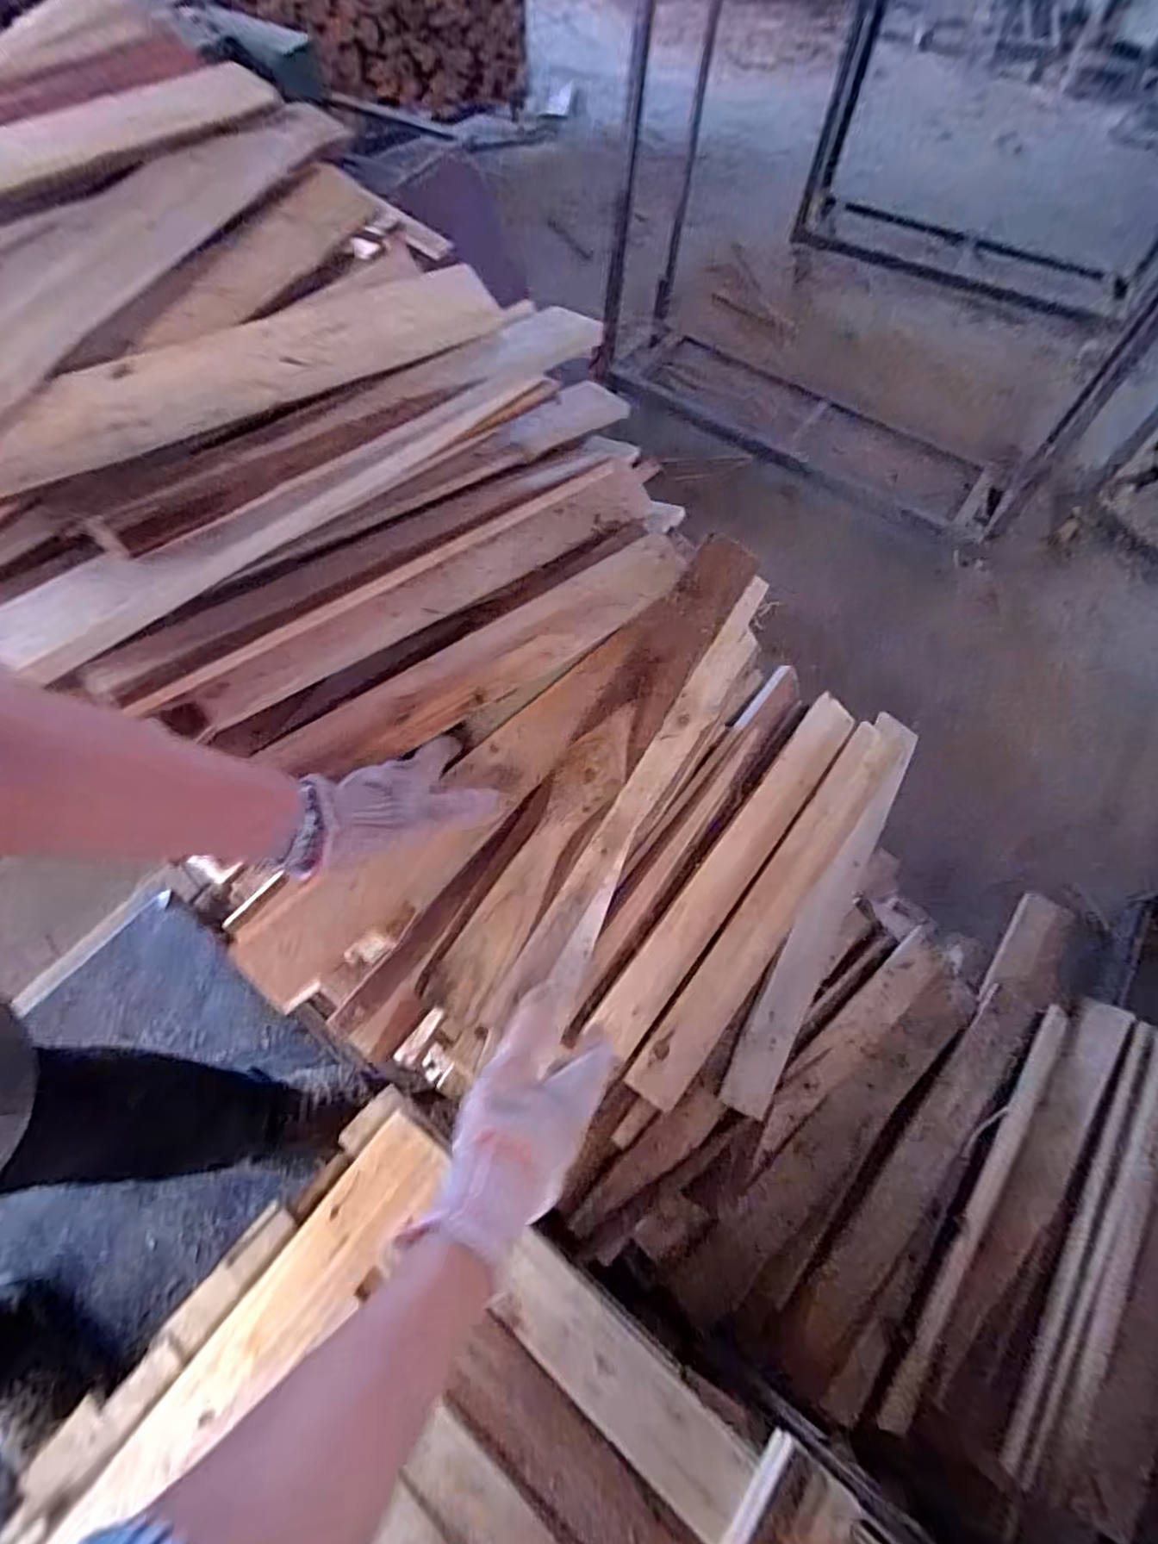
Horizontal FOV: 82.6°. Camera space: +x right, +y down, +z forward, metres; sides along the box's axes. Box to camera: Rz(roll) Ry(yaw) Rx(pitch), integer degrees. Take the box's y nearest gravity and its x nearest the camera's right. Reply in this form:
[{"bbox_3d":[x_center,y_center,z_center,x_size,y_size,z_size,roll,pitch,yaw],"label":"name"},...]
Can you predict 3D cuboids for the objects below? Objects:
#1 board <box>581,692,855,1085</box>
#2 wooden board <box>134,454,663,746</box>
[{"bbox_3d":[0.172,0.104,0.752,0.066,0.013,0.482,39,75,-1],"label":"board"},{"bbox_3d":[-0.115,-0.167,0.576,0.028,0.063,0.491,32,56,33],"label":"wooden board"}]

